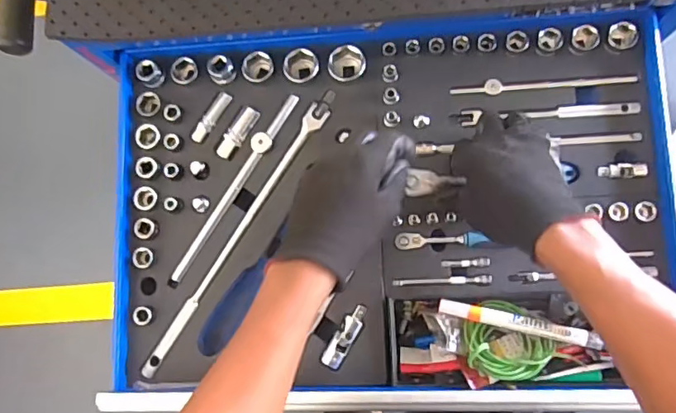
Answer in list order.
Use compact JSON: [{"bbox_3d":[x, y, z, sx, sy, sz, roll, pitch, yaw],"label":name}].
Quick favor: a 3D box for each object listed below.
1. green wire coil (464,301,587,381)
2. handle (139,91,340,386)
[{"bbox_3d":[0.176,0.143,0.536,0.094,0.031,0.077,41,90,8],"label":"green wire coil"},{"bbox_3d":[-0.111,0.028,0.592,0.021,0.015,0.369,33,89,8],"label":"handle"}]

